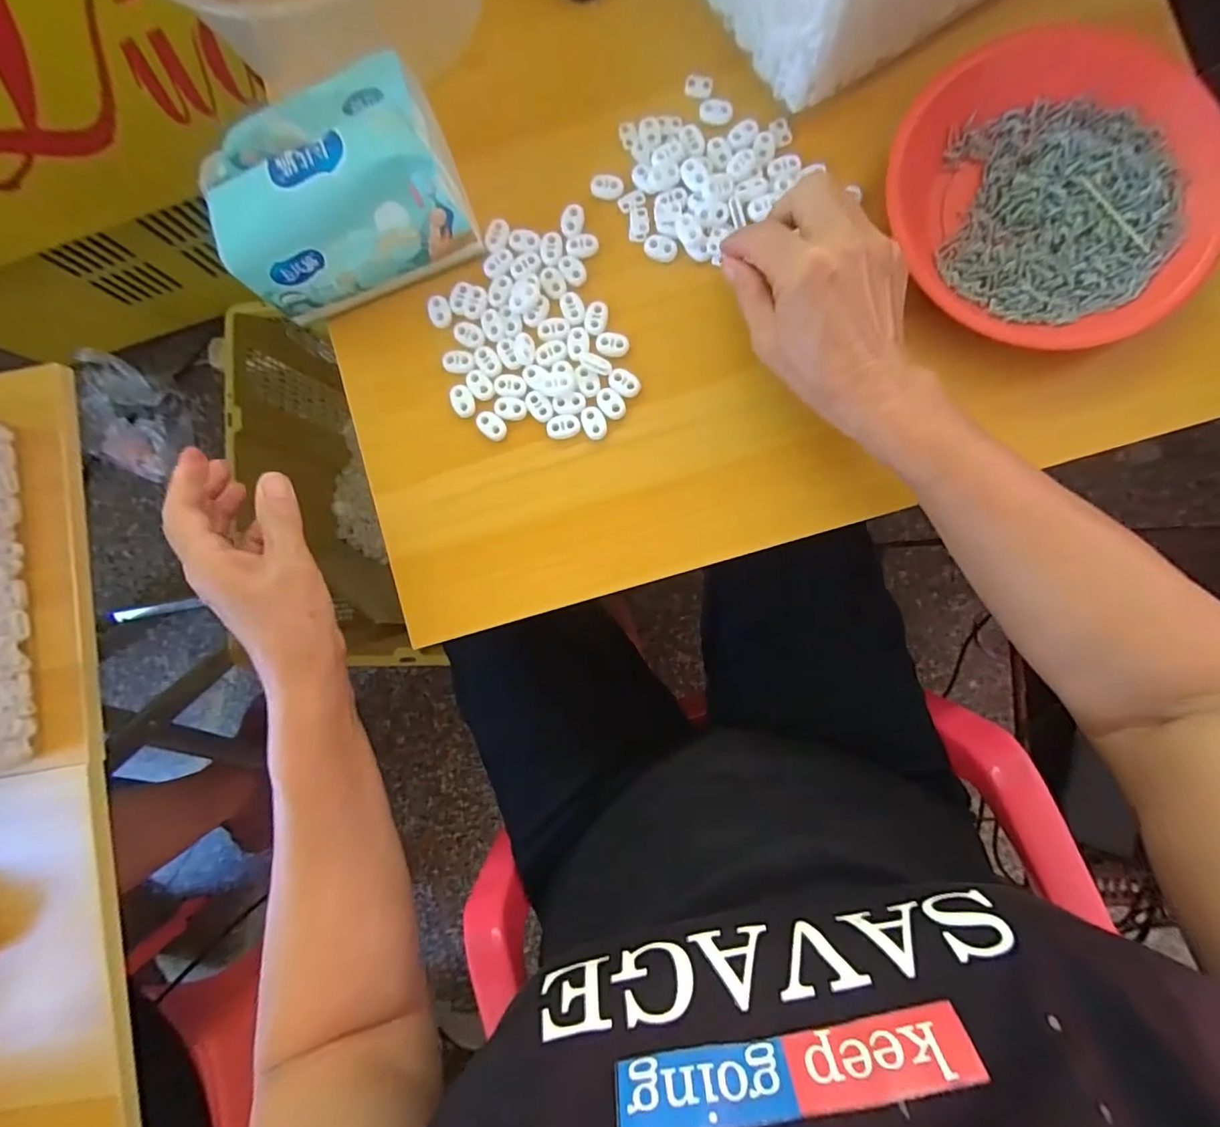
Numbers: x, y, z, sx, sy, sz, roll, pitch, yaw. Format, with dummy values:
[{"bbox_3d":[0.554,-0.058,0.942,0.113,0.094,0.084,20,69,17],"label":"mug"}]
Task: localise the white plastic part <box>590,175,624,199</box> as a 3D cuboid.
[{"bbox_3d":[-0.002,-0.259,0.365,0.022,0.004,0.015,11,90,5],"label":"white plastic part"}]

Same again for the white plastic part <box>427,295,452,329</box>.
[{"bbox_3d":[-0.119,-0.175,0.368,0.015,0.004,0.023,-13,88,4],"label":"white plastic part"}]

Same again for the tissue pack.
[{"bbox_3d":[-0.169,-0.237,0.334,0.143,0.082,0.105,-19,87,4],"label":"tissue pack"}]

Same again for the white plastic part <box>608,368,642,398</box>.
[{"bbox_3d":[0.010,-0.122,0.355,0.023,0.004,0.015,38,92,5],"label":"white plastic part"}]

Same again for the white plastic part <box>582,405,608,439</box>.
[{"bbox_3d":[-0.011,-0.095,0.356,0.015,0.004,0.022,-23,87,4],"label":"white plastic part"}]

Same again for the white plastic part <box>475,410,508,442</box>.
[{"bbox_3d":[-0.081,-0.094,0.360,0.023,0.004,0.015,36,92,5],"label":"white plastic part"}]

